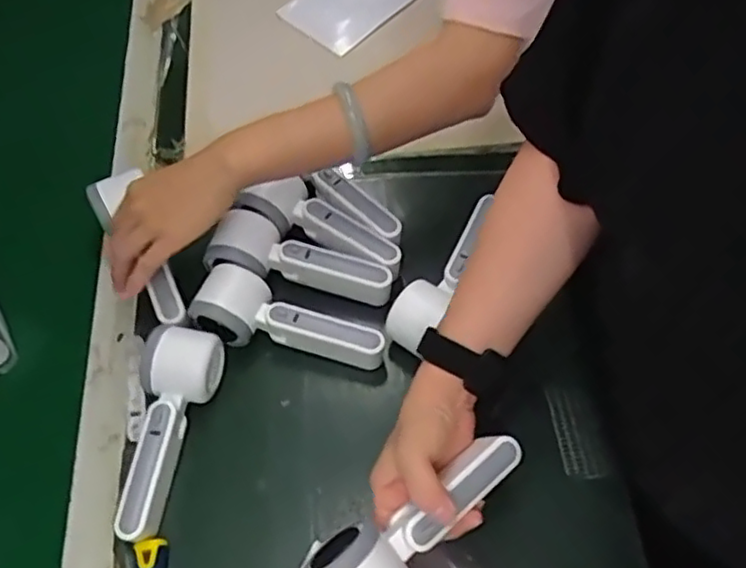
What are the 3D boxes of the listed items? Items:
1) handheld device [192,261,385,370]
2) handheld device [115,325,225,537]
[{"bbox_3d":[-0.073,0.042,0.563,0.161,0.048,0.063,25,64,10],"label":"handheld device"},{"bbox_3d":[-0.156,0.115,0.524,0.060,0.046,0.158,1,62,-3],"label":"handheld device"}]

